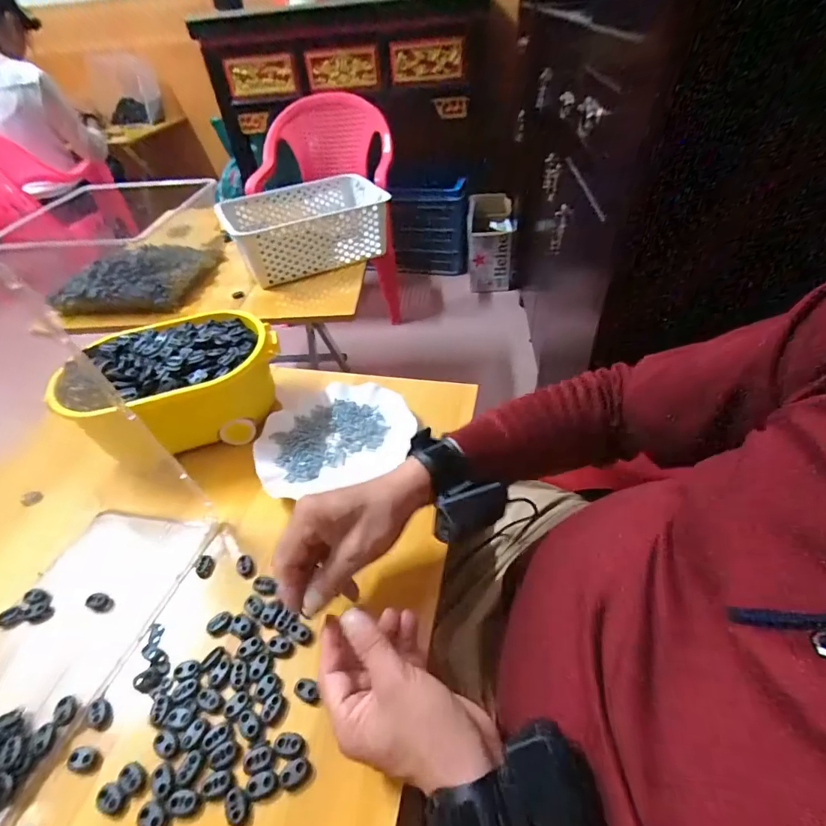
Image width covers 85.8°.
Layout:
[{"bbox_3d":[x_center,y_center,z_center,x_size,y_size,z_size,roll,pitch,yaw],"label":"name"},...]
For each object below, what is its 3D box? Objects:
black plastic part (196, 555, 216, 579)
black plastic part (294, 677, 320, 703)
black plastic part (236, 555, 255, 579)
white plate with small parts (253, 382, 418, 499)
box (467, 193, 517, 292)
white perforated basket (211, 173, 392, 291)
[{"bbox_3d":[-0.202,0.150,0.433,0.016,0.005,0.022,-9,44,-3],"label":"black plastic part"},{"bbox_3d":[-0.082,0.216,0.346,0.020,0.005,0.014,8,46,15],"label":"black plastic part"},{"bbox_3d":[-0.159,0.146,0.423,0.016,0.010,0.020,-35,51,-27],"label":"black plastic part"},{"bbox_3d":[-0.092,0.022,0.539,0.181,0.026,0.153,-12,44,-6],"label":"white plate with small parts"},{"bbox_3d":[0.296,-0.639,1.730,0.169,0.339,0.135,-2,44,5],"label":"box"},{"bbox_3d":[-0.212,-0.382,0.917,0.316,0.109,0.203,-24,46,-18],"label":"white perforated basket"}]

